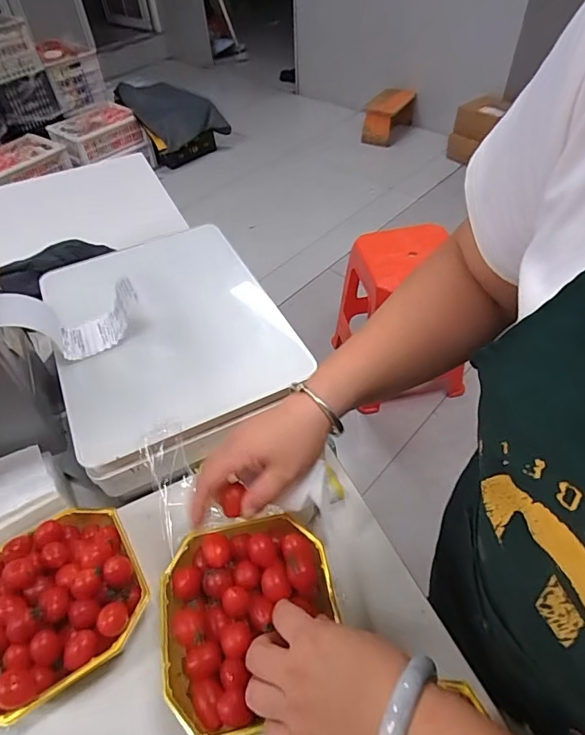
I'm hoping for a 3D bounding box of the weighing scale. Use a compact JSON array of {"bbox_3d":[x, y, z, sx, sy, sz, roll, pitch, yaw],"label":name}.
[{"bbox_3d":[-0.148,-0.042,0.565,0.252,0.070,0.322,-22,51,-15],"label":"weighing scale"}]

